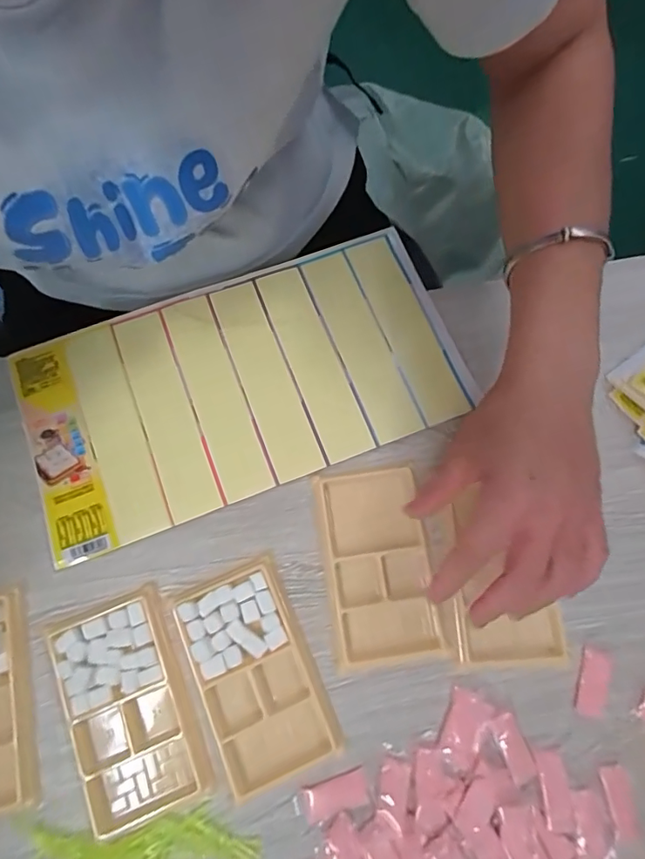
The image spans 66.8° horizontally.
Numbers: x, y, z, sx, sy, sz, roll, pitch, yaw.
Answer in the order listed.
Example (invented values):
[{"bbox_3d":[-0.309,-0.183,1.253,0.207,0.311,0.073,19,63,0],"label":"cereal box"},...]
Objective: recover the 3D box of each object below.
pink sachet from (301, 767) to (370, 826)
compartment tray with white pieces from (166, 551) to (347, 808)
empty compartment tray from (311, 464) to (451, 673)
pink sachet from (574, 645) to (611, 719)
[{"bbox_3d":[0.008,0.235,0.315,0.042,0.004,0.018,-20,77,-4],"label":"pink sachet"},{"bbox_3d":[-0.046,0.161,0.325,0.074,0.011,0.133,-23,77,-5],"label":"compartment tray with white pieces"},{"bbox_3d":[0.037,0.094,0.345,0.070,0.011,0.130,-8,76,-2],"label":"empty compartment tray"},{"bbox_3d":[0.184,0.171,0.329,0.020,0.004,0.043,14,76,4],"label":"pink sachet"}]

